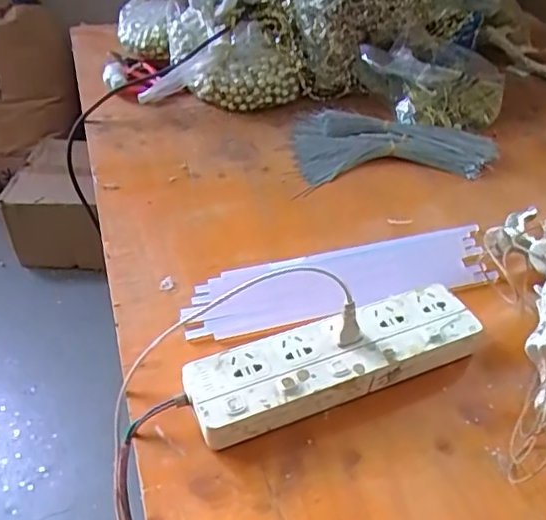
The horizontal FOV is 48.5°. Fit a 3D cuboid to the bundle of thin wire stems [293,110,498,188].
[{"bbox_3d":[0.158,-0.159,0.817,0.259,0.022,0.159,-3,38,-7],"label":"bundle of thin wire stems"}]

